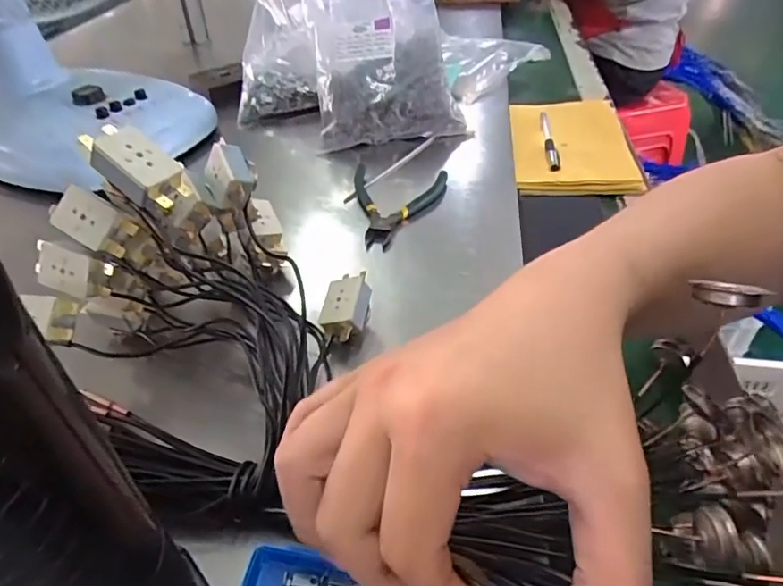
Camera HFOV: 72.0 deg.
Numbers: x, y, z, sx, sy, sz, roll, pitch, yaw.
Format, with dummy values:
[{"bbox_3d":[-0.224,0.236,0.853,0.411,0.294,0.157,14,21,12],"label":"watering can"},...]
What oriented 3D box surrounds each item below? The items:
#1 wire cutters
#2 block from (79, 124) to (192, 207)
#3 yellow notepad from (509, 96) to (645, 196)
[{"bbox_3d":[0.007,-0.079,0.495,0.087,0.022,0.114,2,41,4],"label":"wire cutters"},{"bbox_3d":[-0.132,-0.065,0.283,0.050,0.018,0.032,40,53,-11],"label":"block"},{"bbox_3d":[0.208,-0.179,0.627,0.131,0.012,0.231,4,41,7],"label":"yellow notepad"}]

